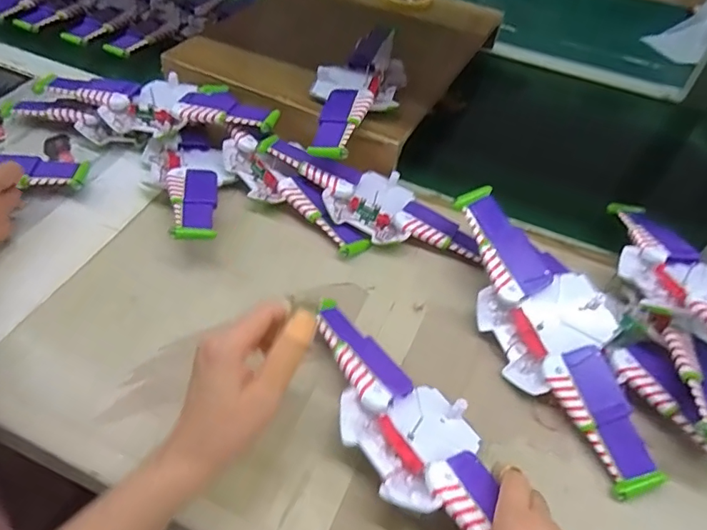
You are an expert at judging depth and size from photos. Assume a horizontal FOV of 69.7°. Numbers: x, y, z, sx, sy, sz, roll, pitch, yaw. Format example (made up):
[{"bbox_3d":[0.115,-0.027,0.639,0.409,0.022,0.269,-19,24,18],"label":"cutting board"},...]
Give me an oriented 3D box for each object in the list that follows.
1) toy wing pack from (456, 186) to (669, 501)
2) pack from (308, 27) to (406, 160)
[{"bbox_3d":[0.180,0.055,0.467,0.099,0.050,0.293,-15,64,-18],"label":"toy wing pack"},{"bbox_3d":[0.007,-0.220,0.636,0.109,0.035,0.279,13,48,6],"label":"pack"}]

